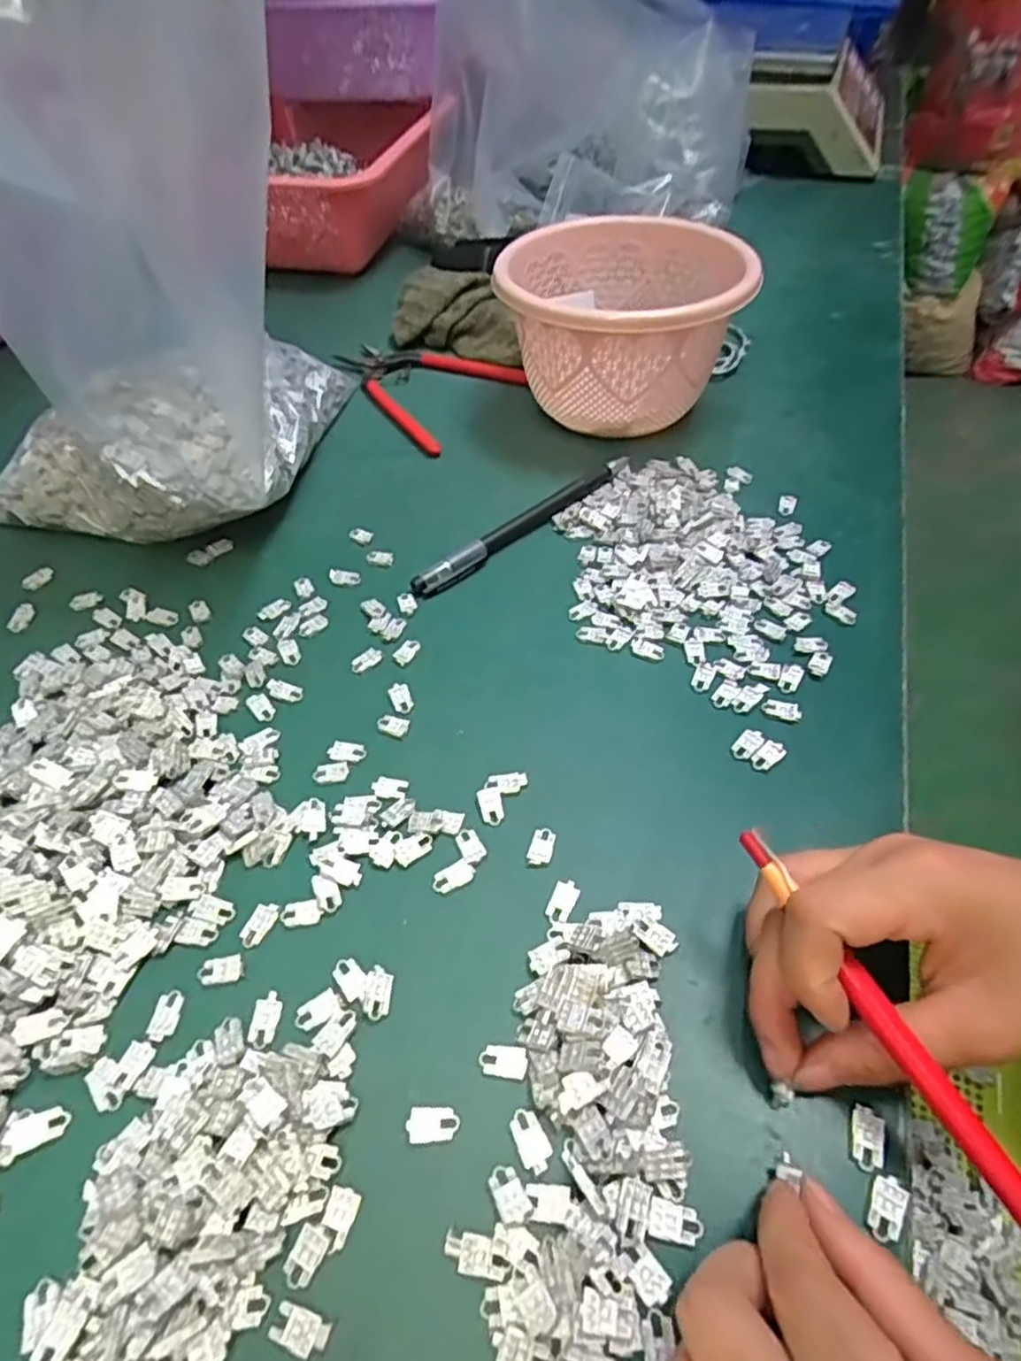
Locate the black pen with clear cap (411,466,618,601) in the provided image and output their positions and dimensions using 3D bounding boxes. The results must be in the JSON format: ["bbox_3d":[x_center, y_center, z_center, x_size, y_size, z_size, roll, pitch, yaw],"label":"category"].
[{"bbox_3d":[0.003,-0.085,0.382,0.139,0.009,0.016,-38,58,-26],"label":"black pen with clear cap"}]

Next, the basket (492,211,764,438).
[{"bbox_3d":[0.070,-0.213,0.432,0.137,0.086,0.142,-1,50,1],"label":"basket"}]

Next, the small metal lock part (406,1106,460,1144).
[{"bbox_3d":[-0.023,0.129,0.204,0.015,0.004,0.009,-1,50,2],"label":"small metal lock part"}]

